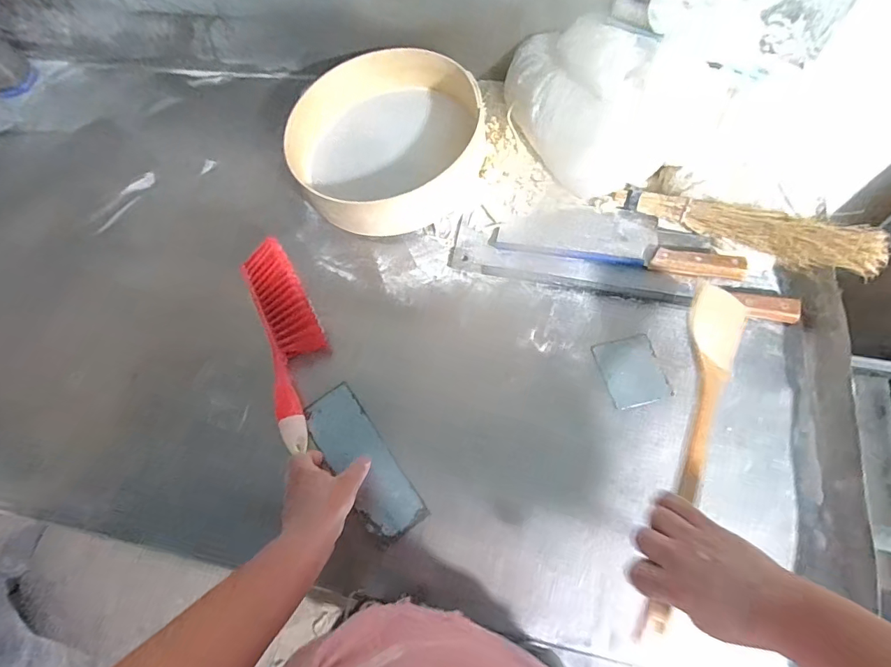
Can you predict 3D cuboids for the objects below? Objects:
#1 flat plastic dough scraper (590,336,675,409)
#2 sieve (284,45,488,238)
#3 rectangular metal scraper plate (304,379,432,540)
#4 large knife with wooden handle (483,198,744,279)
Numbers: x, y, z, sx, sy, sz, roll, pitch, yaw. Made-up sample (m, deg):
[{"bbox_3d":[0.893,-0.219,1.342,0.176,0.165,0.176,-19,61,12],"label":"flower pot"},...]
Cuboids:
[{"bbox_3d":[0.237,0.047,0.576,0.073,0.004,0.088,-16,69,-1],"label":"flat plastic dough scraper"},{"bbox_3d":[-0.088,-0.308,0.713,0.293,0.074,0.317,-2,69,4],"label":"sieve"},{"bbox_3d":[-0.102,0.155,0.553,0.069,0.009,0.194,-35,71,-8],"label":"rectangular metal scraper plate"},{"bbox_3d":[0.238,-0.137,0.638,0.330,0.033,0.095,11,71,9],"label":"large knife with wooden handle"}]

